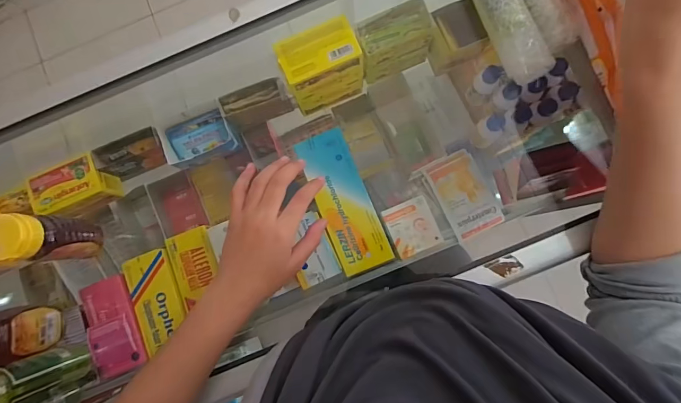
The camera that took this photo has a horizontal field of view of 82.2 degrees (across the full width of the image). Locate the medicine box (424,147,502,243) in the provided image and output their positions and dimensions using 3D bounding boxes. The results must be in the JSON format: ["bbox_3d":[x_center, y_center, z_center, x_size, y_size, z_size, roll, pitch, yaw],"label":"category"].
[{"bbox_3d":[0.193,-0.011,0.605,0.079,0.022,0.124,-26,83,1],"label":"medicine box"}]

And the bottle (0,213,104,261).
[{"bbox_3d":[-0.272,0.034,0.372,0.044,0.118,0.039,1,85,4],"label":"bottle"}]

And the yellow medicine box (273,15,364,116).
[{"bbox_3d":[-0.025,-0.192,0.569,0.105,0.121,0.062,-23,83,1],"label":"yellow medicine box"}]

